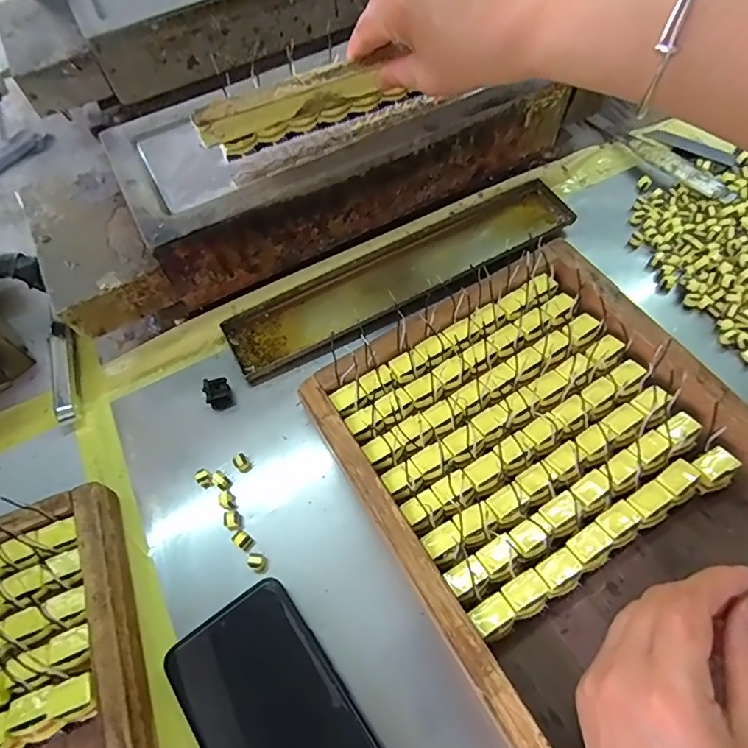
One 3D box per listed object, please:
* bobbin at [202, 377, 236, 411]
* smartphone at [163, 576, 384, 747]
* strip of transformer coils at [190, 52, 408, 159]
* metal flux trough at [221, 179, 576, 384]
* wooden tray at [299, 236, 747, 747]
[{"bbox_3d":[-0.114,0.014,0.373,0.017,0.017,0.019,-16,63,-7],"label":"bobbin"},{"bbox_3d":[-0.042,0.198,0.268,0.077,0.009,0.161,-34,67,-15],"label":"smartphone"},{"bbox_3d":[-0.045,-0.172,0.328,0.136,0.050,0.009,-23,87,-8],"label":"strip of transformer coils"},{"bbox_3d":[0.023,-0.083,0.418,0.296,0.020,0.060,-26,65,-12],"label":"metal flux trough"},{"bbox_3d":[0.137,0.089,0.301,0.230,0.040,0.351,-30,66,-14],"label":"wooden tray"}]

